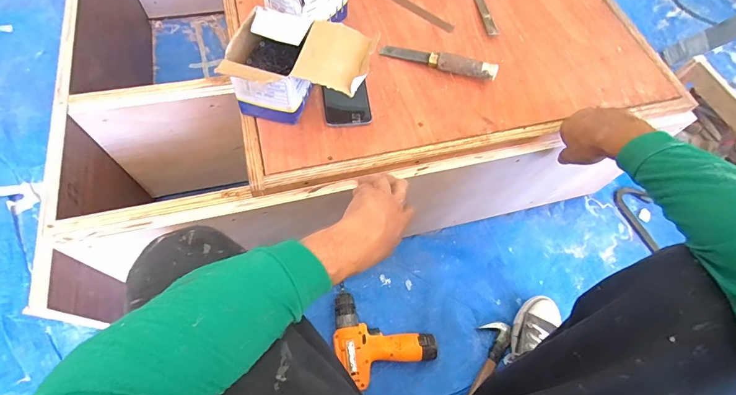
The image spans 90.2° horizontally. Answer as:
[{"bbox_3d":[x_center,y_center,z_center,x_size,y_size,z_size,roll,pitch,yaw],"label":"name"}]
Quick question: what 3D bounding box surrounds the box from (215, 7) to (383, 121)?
[{"bbox_3d":[-0.097,-0.178,0.540,0.187,0.129,0.144,11,63,2],"label":"box"}]

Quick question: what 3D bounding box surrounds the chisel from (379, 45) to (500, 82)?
[{"bbox_3d":[0.123,-0.242,0.641,0.202,0.036,0.026,20,64,6],"label":"chisel"}]

